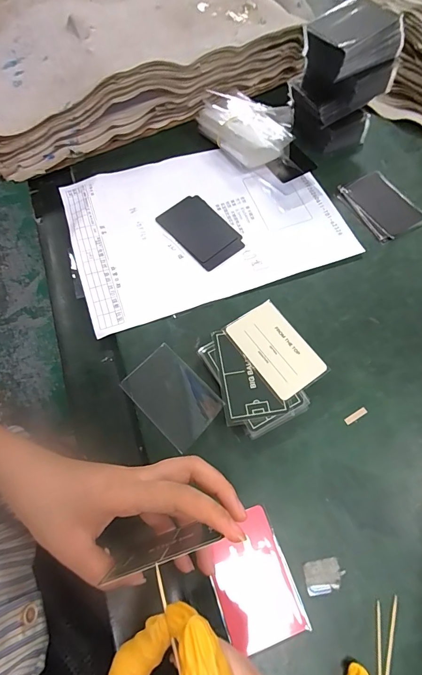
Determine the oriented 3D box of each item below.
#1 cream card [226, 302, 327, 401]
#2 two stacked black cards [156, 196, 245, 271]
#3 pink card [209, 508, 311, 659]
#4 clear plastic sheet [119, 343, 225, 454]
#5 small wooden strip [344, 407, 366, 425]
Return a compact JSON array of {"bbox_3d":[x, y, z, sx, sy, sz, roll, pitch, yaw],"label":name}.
[{"bbox_3d":[0.059,0.010,0.326,0.053,0.004,0.084,-33,72,-14],"label":"cream card"},{"bbox_3d":[-0.010,-0.121,0.405,0.061,0.005,0.096,-37,69,-17],"label":"two stacked black cards"},{"bbox_3d":[0.031,0.181,0.269,0.056,0.005,0.083,-19,67,-7],"label":"pink card"},{"bbox_3d":[-0.035,0.052,0.321,0.056,0.009,0.084,-43,73,-11],"label":"clear plastic sheet"},{"bbox_3d":[0.129,0.069,0.316,0.022,0.004,0.006,-29,69,-11],"label":"small wooden strip"}]

